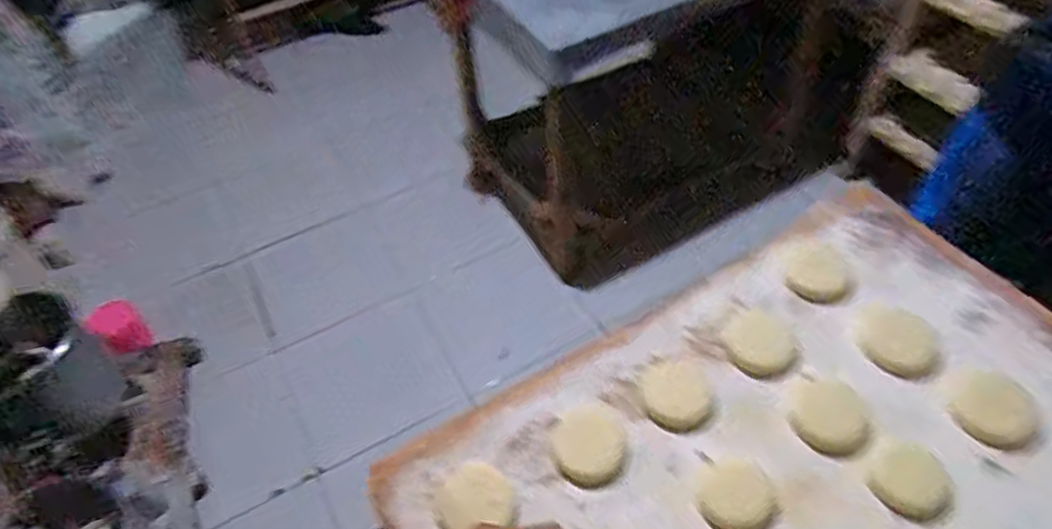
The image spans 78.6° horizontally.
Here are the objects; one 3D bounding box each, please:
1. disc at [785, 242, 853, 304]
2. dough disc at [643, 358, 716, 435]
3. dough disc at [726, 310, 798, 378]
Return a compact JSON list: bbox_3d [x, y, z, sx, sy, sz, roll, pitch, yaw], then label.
[{"bbox_3d":[0.286,0.007,0.625,0.059,0.012,0.067,24,57,21],"label":"disc"},{"bbox_3d":[0.134,0.113,0.562,0.063,0.007,0.067,-2,52,3],"label":"dough disc"},{"bbox_3d":[0.213,0.071,0.583,0.054,0.010,0.060,-21,53,-12],"label":"dough disc"}]

